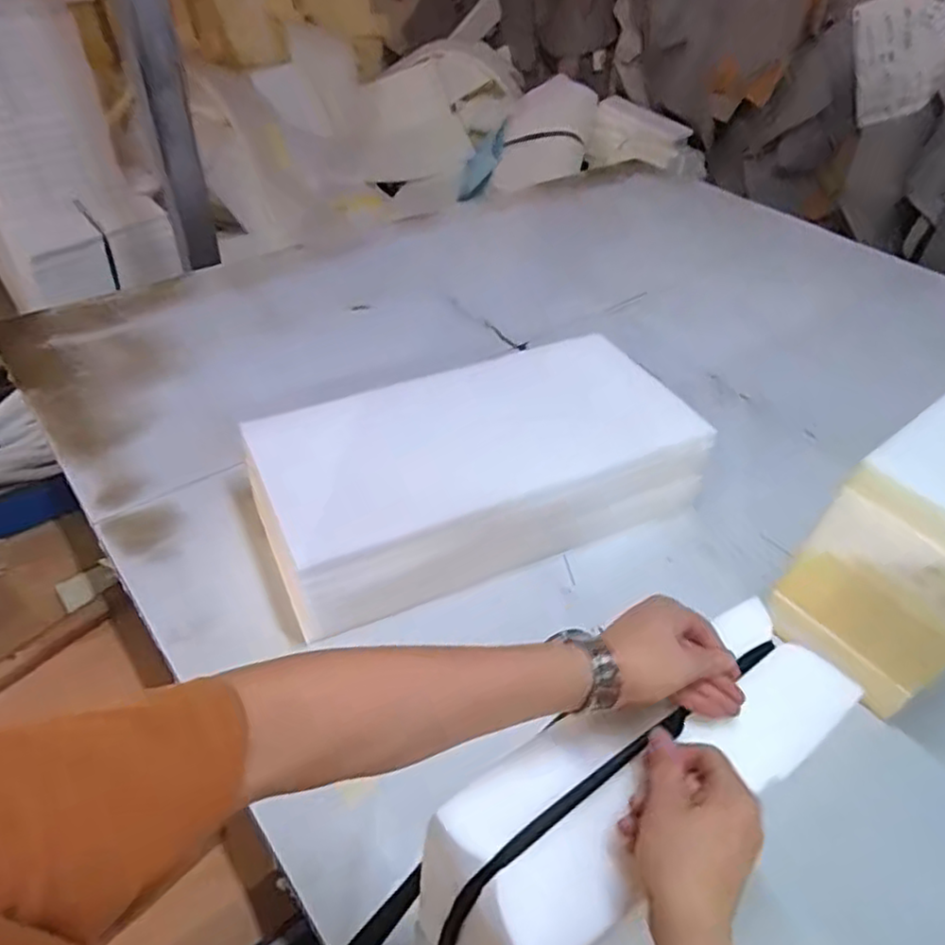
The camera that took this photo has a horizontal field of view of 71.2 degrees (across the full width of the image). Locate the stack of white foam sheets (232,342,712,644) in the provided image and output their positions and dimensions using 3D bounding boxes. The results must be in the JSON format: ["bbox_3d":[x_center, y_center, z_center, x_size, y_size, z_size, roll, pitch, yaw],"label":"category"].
[{"bbox_3d":[0.010,-0.013,1.097,0.695,0.172,0.362,-19,53,-22],"label":"stack of white foam sheets"}]

